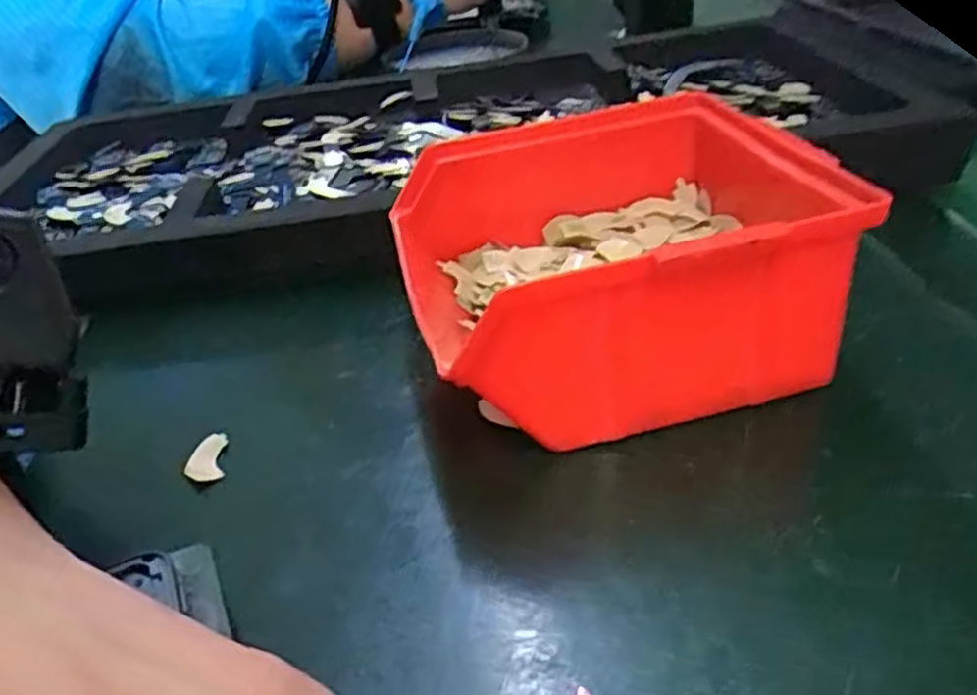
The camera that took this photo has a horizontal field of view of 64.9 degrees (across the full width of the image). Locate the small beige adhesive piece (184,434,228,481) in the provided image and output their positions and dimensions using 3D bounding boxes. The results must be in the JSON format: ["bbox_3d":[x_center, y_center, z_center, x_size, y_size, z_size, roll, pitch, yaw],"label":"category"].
[{"bbox_3d":[-0.094,0.035,0.254,0.011,0.004,0.019,-8,35,-5],"label":"small beige adhesive piece"}]

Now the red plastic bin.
[{"bbox_3d":[0.038,-0.032,0.268,0.126,0.069,0.130,-13,35,-11],"label":"red plastic bin"}]

